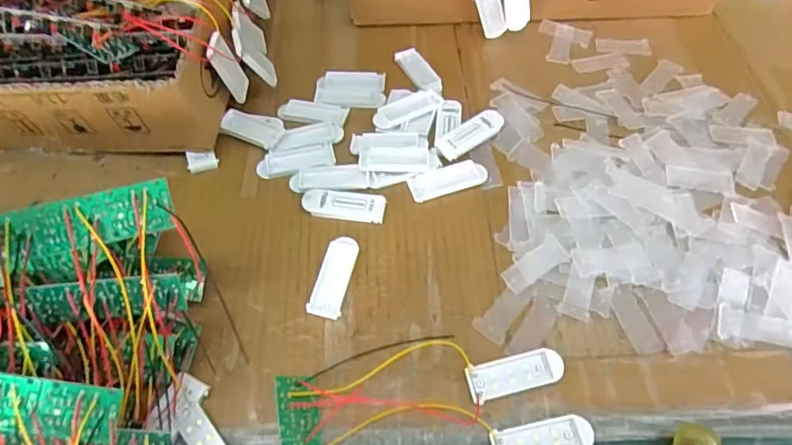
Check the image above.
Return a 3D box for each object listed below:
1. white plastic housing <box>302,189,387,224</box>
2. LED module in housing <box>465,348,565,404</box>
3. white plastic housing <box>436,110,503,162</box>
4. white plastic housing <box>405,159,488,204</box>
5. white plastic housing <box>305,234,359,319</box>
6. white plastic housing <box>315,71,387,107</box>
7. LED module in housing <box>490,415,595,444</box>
[{"bbox_3d":[-0.037,-0.012,0.390,0.057,0.006,0.021,6,56,4],"label":"white plastic housing"},{"bbox_3d":[0.071,0.090,0.328,0.057,0.009,0.019,-13,57,-9],"label":"LED module in housing"},{"bbox_3d":[0.058,-0.068,0.424,0.061,0.008,0.022,-32,62,-20],"label":"white plastic housing"},{"bbox_3d":[0.038,-0.030,0.403,0.056,0.008,0.020,-16,58,-10],"label":"white plastic housing"},{"bbox_3d":[-0.040,0.034,0.361,0.021,0.006,0.058,10,57,7],"label":"white plastic housing"},{"bbox_3d":[-0.038,-0.113,0.464,0.057,0.004,0.042,4,56,2],"label":"white plastic housing"},{"bbox_3d":[0.083,0.123,0.309,0.057,0.004,0.021,-9,57,-6],"label":"LED module in housing"}]

